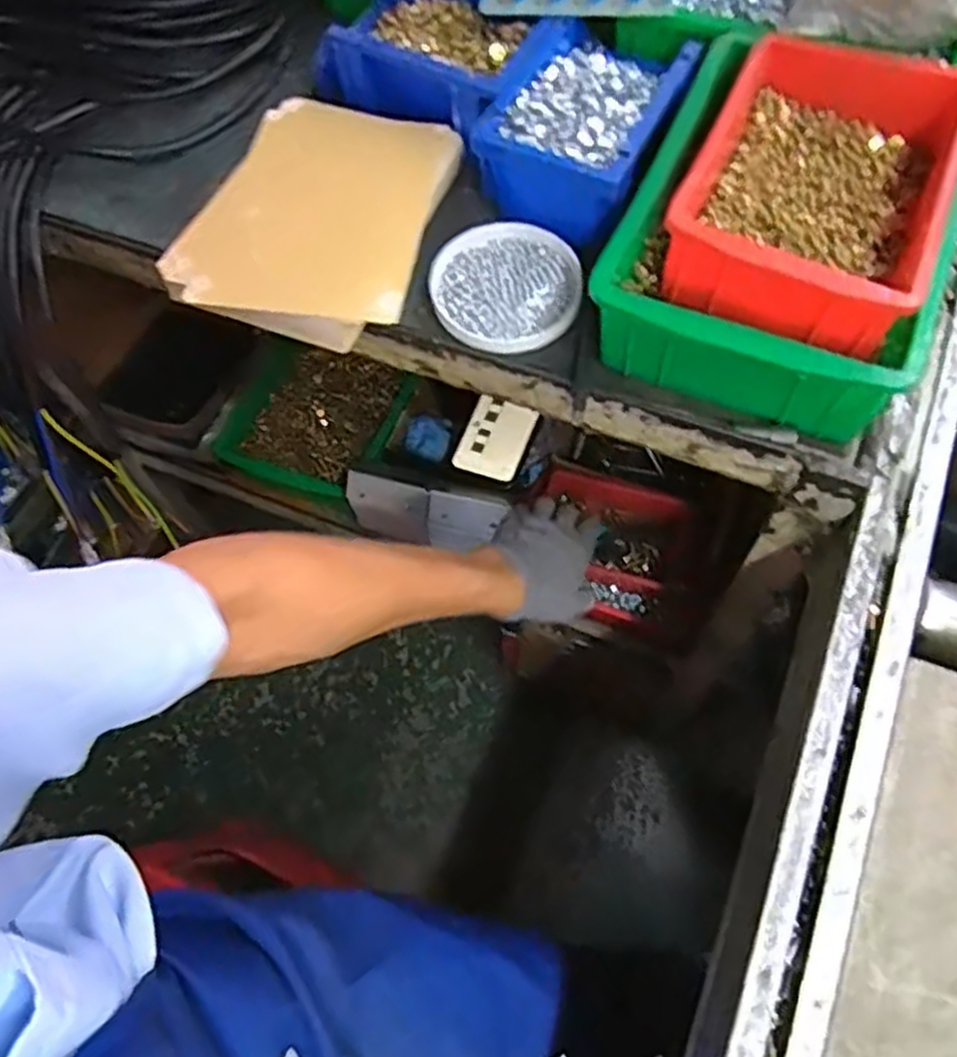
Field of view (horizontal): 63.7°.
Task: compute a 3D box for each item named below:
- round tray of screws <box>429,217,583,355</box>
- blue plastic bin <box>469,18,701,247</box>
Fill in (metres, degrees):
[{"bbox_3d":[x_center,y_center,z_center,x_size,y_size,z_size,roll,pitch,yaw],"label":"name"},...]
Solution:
[{"bbox_3d":[0.019,-0.160,0.512,0.096,0.017,0.104,-1,66,3],"label":"round tray of screws"},{"bbox_3d":[0.076,-0.271,0.523,0.106,0.067,0.161,25,70,14],"label":"blue plastic bin"}]

